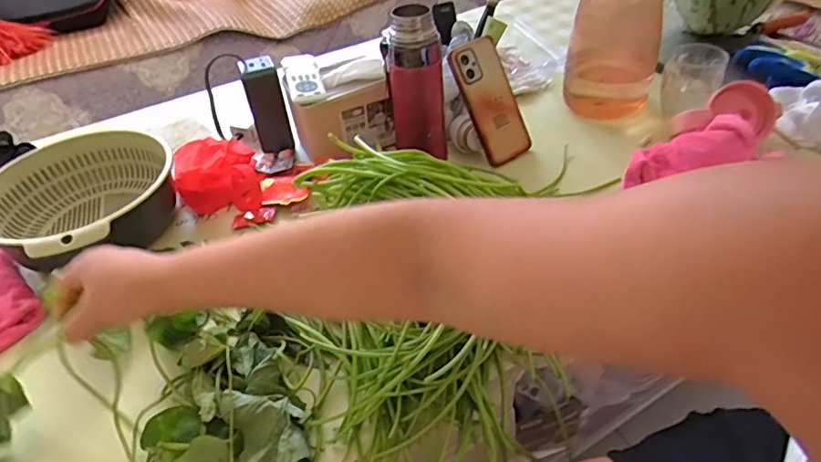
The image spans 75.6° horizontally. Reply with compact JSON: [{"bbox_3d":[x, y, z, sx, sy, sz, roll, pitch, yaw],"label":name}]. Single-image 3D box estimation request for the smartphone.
[{"bbox_3d":[0.109,-0.173,0.708,0.072,0.161,0.018,-28,16,-18],"label":"smartphone"}]

